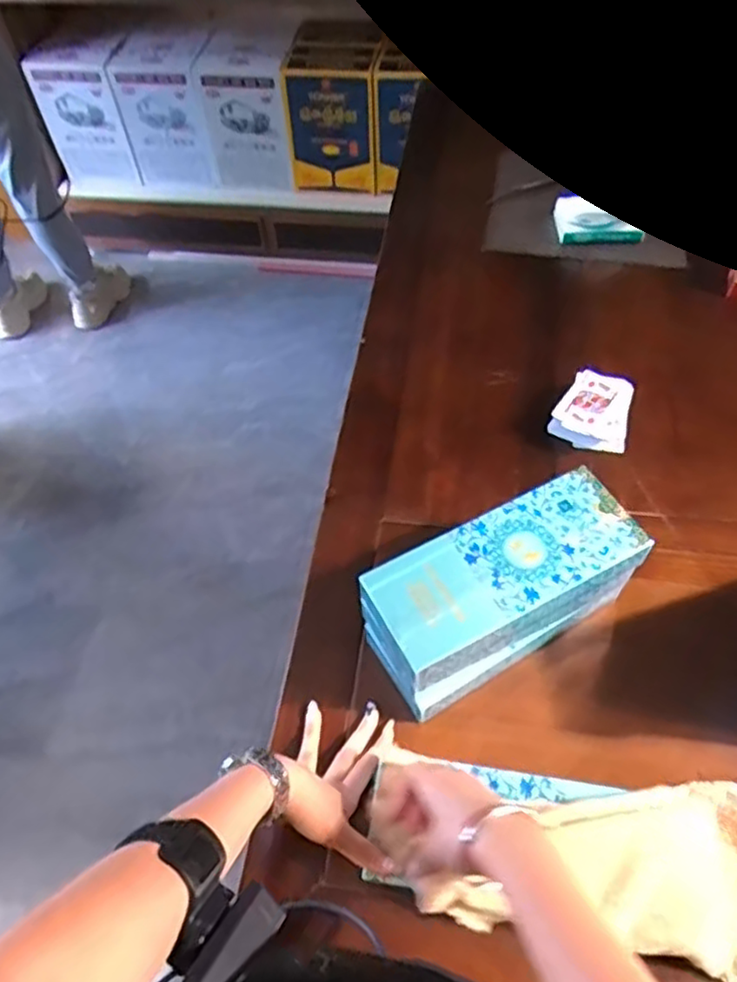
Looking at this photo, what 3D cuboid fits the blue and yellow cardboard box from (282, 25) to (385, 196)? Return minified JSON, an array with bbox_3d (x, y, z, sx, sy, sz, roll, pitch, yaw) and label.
[{"bbox_3d":[-0.089,-0.954,1.717,0.213,0.334,0.157,3,55,5],"label":"blue and yellow cardboard box"}]

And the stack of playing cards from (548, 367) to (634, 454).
[{"bbox_3d":[0.260,-0.096,0.779,0.083,0.028,0.094,16,57,13],"label":"stack of playing cards"}]

